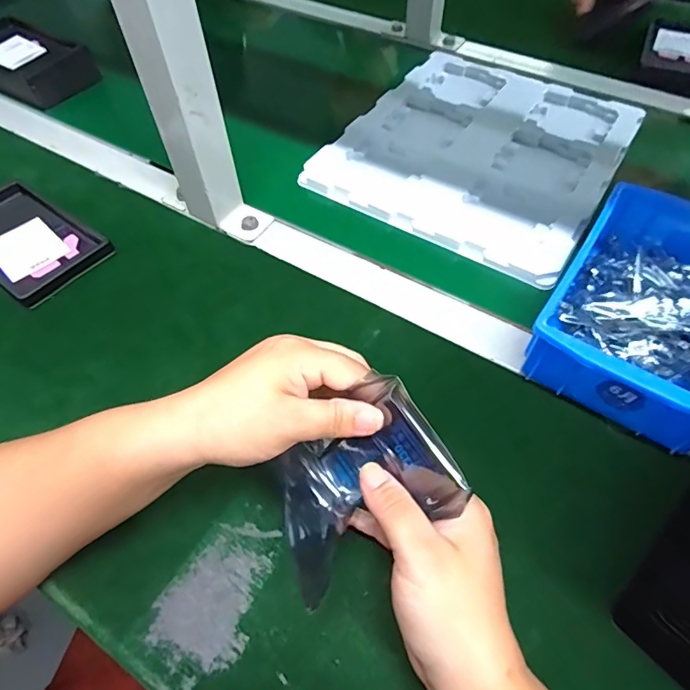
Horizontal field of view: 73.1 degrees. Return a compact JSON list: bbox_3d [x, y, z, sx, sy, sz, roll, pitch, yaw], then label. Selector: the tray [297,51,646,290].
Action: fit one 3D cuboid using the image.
[{"bbox_3d":[0.155,-0.226,0.521,0.274,0.015,0.324,29,61,18],"label":"tray"}]

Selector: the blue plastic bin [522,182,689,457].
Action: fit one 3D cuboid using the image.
[{"bbox_3d":[0.235,-0.030,0.357,0.126,0.069,0.203,30,62,18],"label":"blue plastic bin"}]

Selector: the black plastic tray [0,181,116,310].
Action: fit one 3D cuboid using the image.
[{"bbox_3d":[-0.303,-0.101,0.442,0.160,0.012,0.092,33,62,19],"label":"black plastic tray"}]

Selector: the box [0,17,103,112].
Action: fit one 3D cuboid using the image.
[{"bbox_3d":[-0.420,-0.372,0.610,0.184,0.036,0.102,29,61,18],"label":"box"}]

